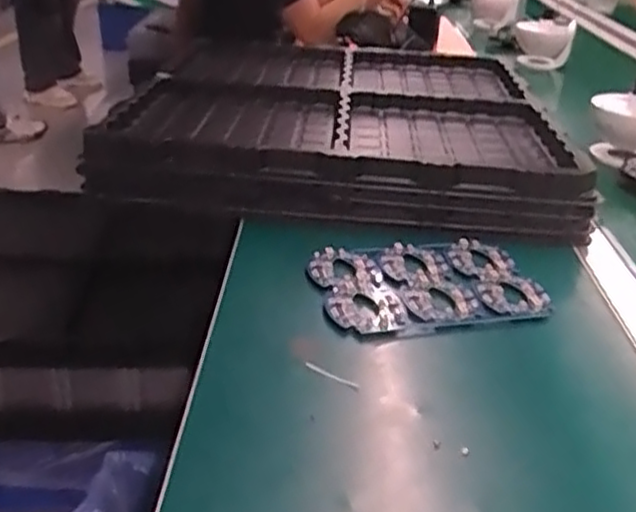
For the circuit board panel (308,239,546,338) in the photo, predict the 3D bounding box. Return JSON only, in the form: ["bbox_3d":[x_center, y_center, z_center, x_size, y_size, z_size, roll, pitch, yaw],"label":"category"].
[{"bbox_3d":[0.098,0.025,0.634,0.197,0.011,0.130,-6,29,-16],"label":"circuit board panel"}]

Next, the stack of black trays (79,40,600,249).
[{"bbox_3d":[0.033,-0.213,0.996,0.530,0.067,0.631,4,28,1],"label":"stack of black trays"}]

